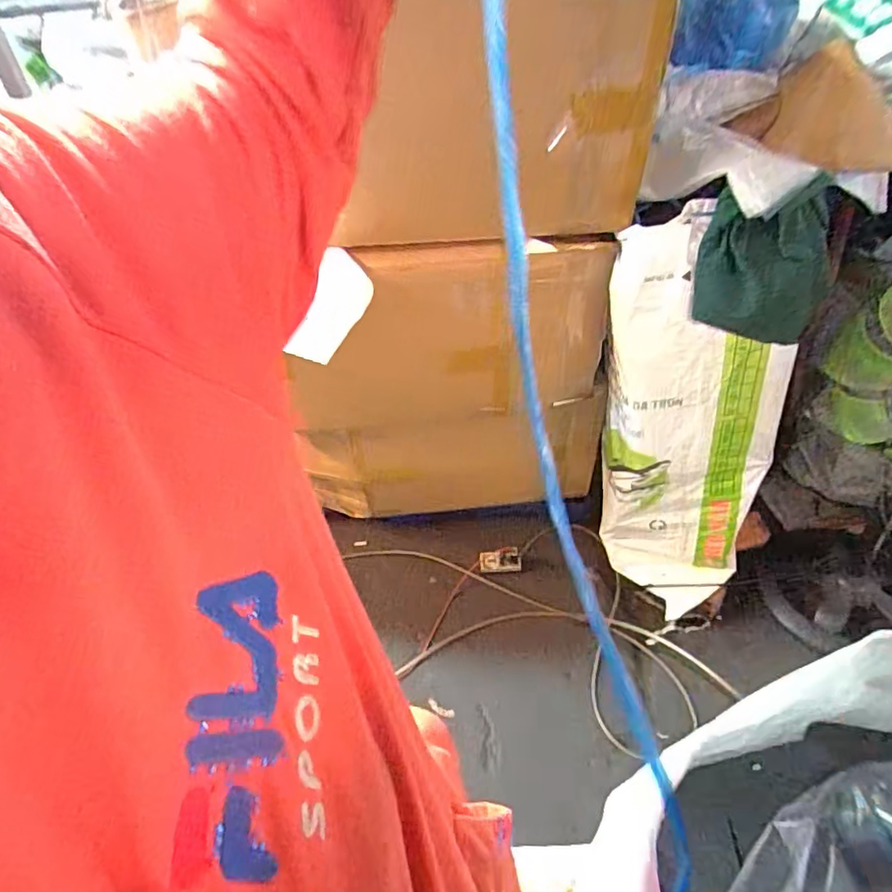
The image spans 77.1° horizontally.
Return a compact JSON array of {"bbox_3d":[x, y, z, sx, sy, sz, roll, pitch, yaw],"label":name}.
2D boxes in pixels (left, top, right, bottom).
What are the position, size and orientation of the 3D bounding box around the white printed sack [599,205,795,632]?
[{"bbox_3d":[0.510,-0.006,1.214,0.402,0.892,0.168,16,48,19],"label":"white printed sack"}]

